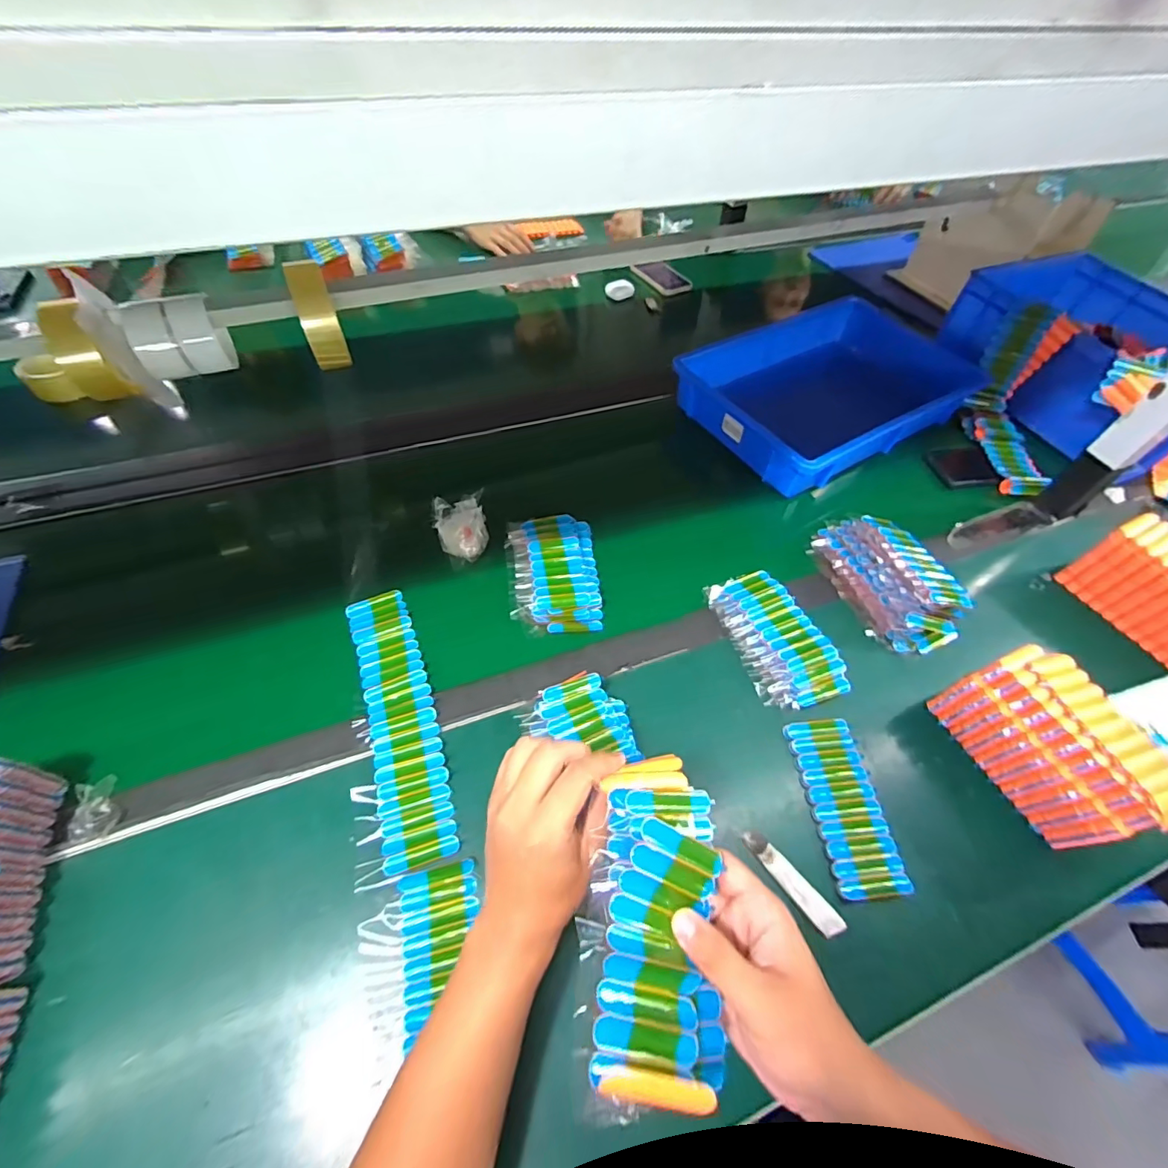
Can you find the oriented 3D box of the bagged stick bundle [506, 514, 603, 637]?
[{"bbox_3d":[-0.037,-0.018,0.612,0.103,0.033,0.166,-4,54,-5],"label":"bagged stick bundle"}]

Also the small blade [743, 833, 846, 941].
[{"bbox_3d":[0.182,0.260,0.438,0.019,0.005,0.098,-33,62,-23],"label":"small blade"}]

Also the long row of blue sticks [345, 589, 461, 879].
[{"bbox_3d":[-0.186,0.126,0.502,0.065,0.006,0.288,-17,56,-14],"label":"long row of blue sticks"}]

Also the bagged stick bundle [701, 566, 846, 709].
[{"bbox_3d":[0.214,0.058,0.566,0.090,0.030,0.165,-14,56,-13],"label":"bagged stick bundle"}]

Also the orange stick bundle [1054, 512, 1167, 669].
[{"bbox_3d":[0.686,0.007,0.590,0.067,0.086,0.157,-22,58,-18],"label":"orange stick bundle"}]

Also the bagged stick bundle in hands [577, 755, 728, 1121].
[{"bbox_3d":[0.044,0.191,0.297,0.081,0.045,0.171,7,56,2],"label":"bagged stick bundle in hands"}]

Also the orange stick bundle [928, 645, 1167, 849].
[{"bbox_3d":[0.445,0.151,0.471,0.108,0.090,0.164,-18,57,-15],"label":"orange stick bundle"}]

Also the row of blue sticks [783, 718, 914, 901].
[{"bbox_3d":[0.246,0.205,0.472,0.065,0.010,0.152,-3,54,-5],"label":"row of blue sticks"}]

